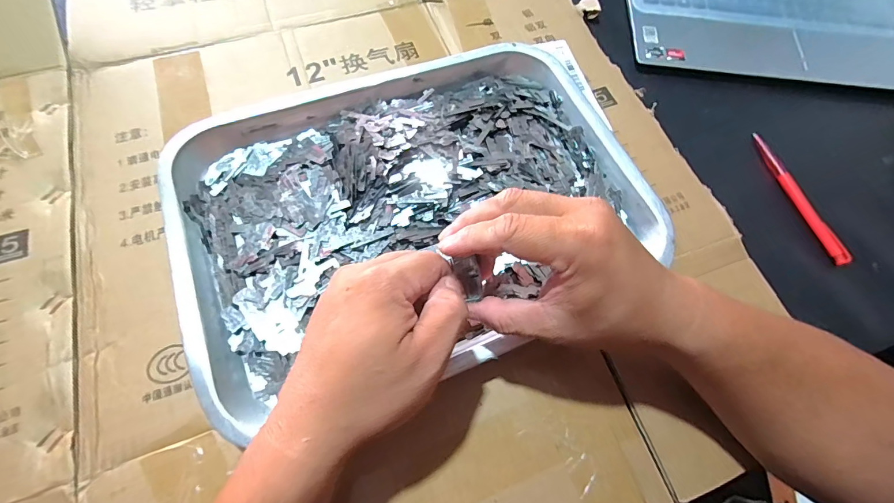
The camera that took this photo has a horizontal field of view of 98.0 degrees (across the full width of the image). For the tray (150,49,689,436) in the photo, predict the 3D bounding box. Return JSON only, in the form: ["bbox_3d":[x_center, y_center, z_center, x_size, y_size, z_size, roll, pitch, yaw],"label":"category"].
[{"bbox_3d":[-0.030,-0.054,0.330,0.356,0.034,0.299,-20,70,-11],"label":"tray"}]

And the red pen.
[{"bbox_3d":[0.329,-0.054,0.363,0.011,0.006,0.139,-15,69,-9],"label":"red pen"}]

